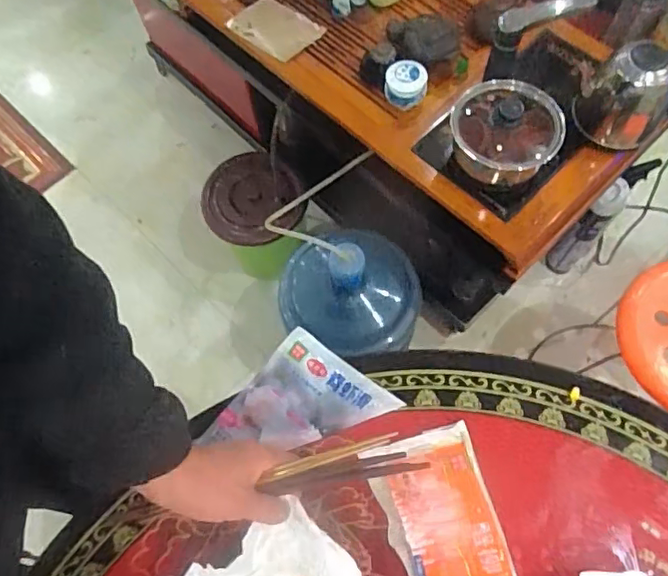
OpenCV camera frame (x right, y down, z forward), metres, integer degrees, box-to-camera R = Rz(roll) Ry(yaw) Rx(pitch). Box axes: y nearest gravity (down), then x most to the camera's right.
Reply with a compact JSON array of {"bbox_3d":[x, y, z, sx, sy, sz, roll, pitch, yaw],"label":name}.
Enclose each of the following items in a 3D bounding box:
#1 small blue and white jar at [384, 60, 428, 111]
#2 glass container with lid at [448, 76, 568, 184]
[{"bbox_3d":[0.122,-0.343,0.959,0.073,0.059,0.057,2,67,4],"label":"small blue and white jar"},{"bbox_3d":[0.263,-0.240,0.868,0.154,0.129,0.148,-2,67,3],"label":"glass container with lid"}]

